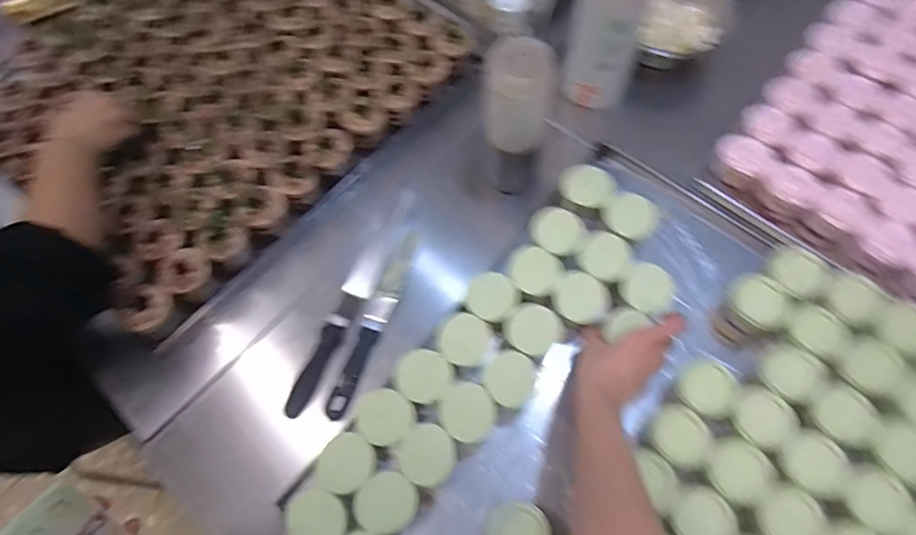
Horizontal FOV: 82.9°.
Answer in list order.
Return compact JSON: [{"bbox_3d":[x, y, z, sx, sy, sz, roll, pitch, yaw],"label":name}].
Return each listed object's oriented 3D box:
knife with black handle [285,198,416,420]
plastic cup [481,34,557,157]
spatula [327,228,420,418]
[{"bbox_3d":[-0.135,0.037,0.654,0.037,0.024,0.306,21,70,12],"label":"knife with black handle"},{"bbox_3d":[0.070,-0.191,0.602,0.075,0.151,0.073,-1,67,2],"label":"plastic cup"},{"bbox_3d":[-0.103,0.066,0.648,0.029,0.015,0.248,20,69,10],"label":"spatula"}]

